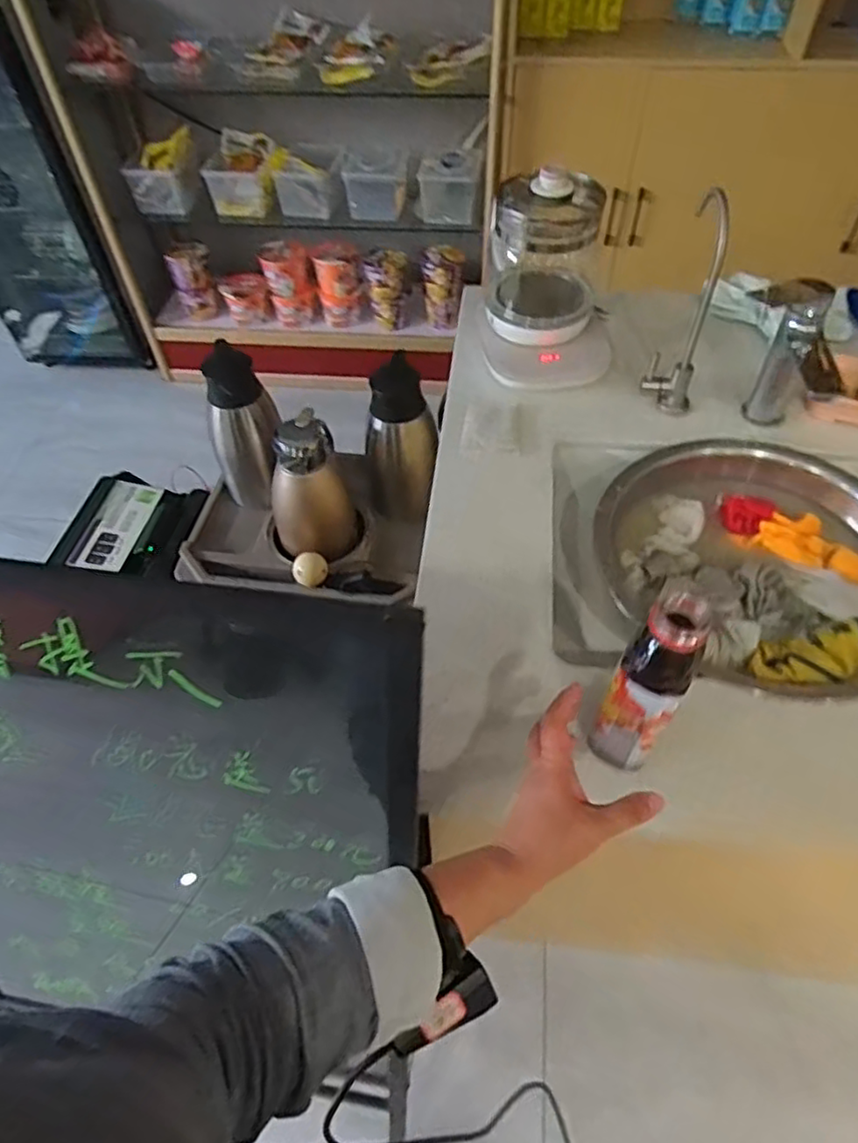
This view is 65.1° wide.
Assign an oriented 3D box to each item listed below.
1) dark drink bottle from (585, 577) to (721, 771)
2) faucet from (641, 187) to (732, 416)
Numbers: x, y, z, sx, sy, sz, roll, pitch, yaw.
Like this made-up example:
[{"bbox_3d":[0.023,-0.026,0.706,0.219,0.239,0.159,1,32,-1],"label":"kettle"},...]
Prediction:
[{"bbox_3d":[0.177,0.090,0.532,0.057,0.188,0.064,27,58,20],"label":"dark drink bottle"},{"bbox_3d":[0.332,-0.336,0.835,0.061,0.240,0.140,19,56,15],"label":"faucet"}]

